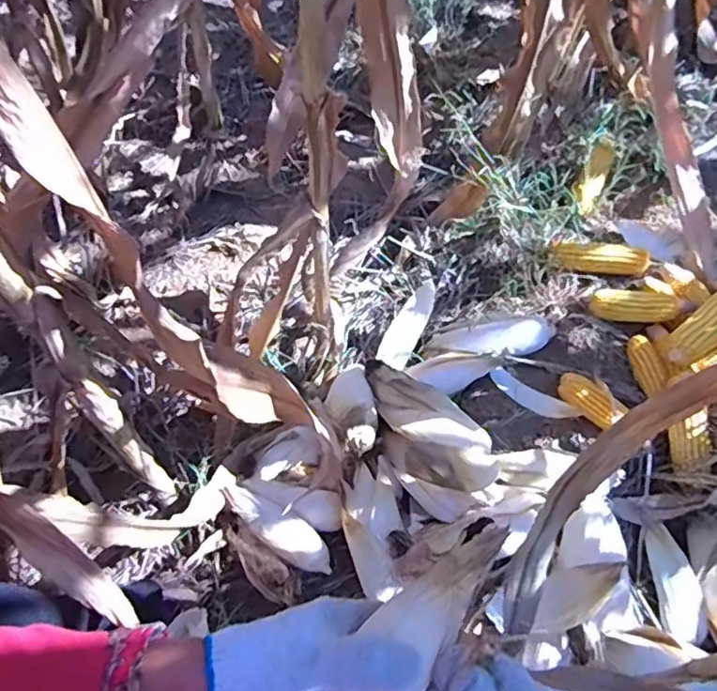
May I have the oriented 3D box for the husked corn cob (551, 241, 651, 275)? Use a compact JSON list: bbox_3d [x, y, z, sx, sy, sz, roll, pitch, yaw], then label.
[{"bbox_3d":[0.424,-0.156,1.055,0.171,0.039,0.054,9,56,6],"label":"husked corn cob"}]

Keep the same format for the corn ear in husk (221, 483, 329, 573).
[{"bbox_3d":[-0.112,0.250,0.818,0.176,0.044,0.054,30,60,19],"label":"corn ear in husk"}]

